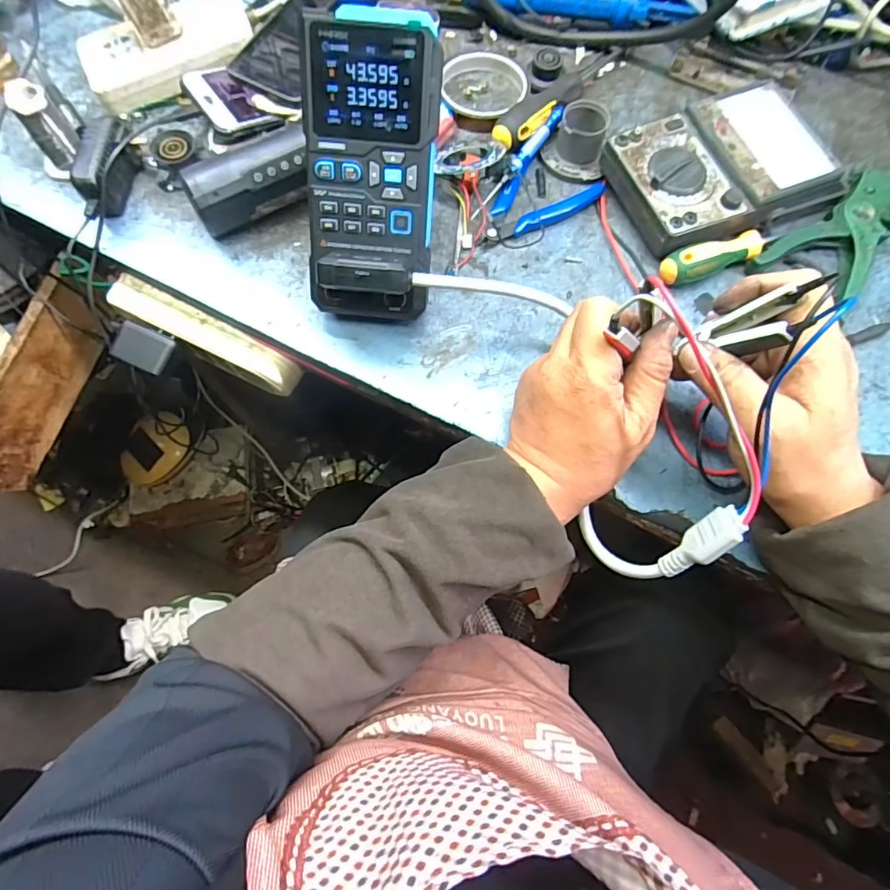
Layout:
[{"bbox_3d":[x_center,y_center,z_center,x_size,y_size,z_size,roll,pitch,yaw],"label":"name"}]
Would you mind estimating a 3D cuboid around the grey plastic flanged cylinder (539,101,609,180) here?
[{"bbox_3d":[0.115,-0.268,0.465,0.049,0.036,0.055,5,69,0],"label":"grey plastic flanged cylinder"}]

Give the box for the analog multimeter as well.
[{"bbox_3d":[0.238,-0.237,0.443,0.186,0.039,0.116,-20,71,-9],"label":"analog multimeter"}]

